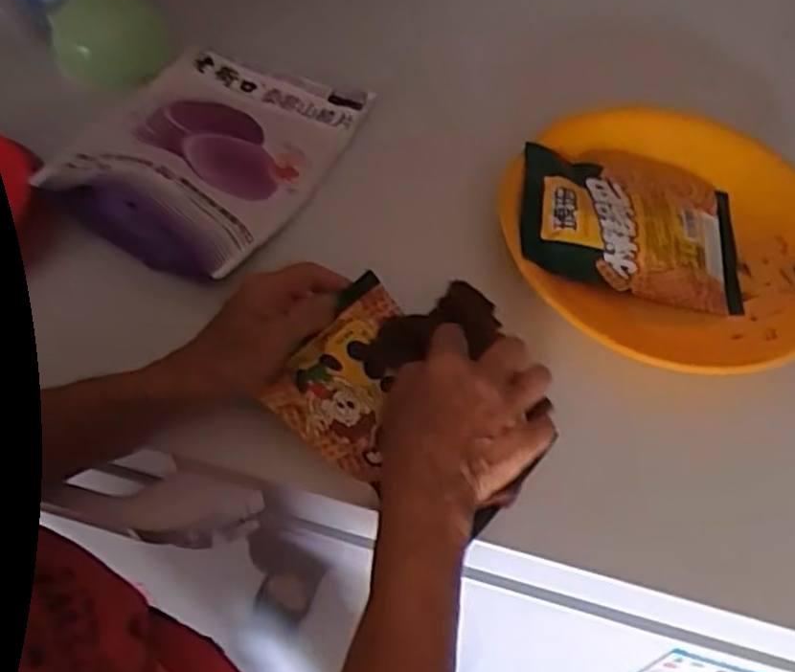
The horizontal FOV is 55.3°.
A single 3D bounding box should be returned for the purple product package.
[{"bbox_3d":[-0.148,-0.156,0.595,0.180,0.046,0.230,21,57,9],"label":"purple product package"}]

